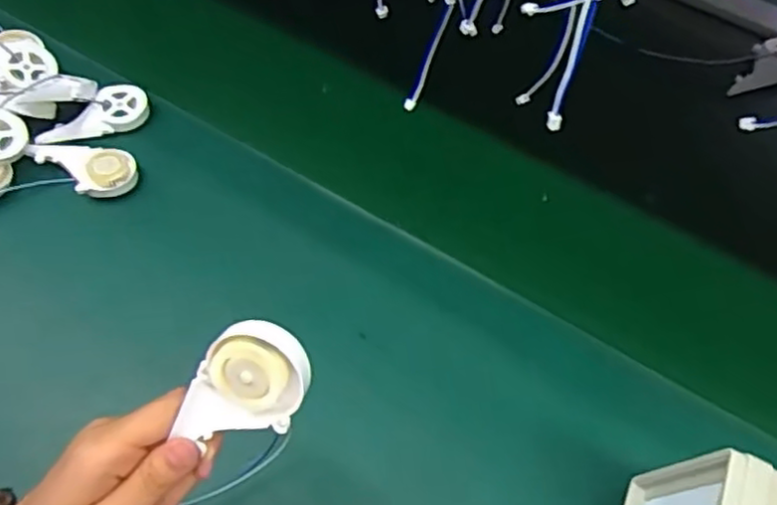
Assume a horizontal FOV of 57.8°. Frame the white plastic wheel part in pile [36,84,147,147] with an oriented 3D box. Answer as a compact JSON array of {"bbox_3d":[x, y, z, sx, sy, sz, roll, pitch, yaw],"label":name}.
[{"bbox_3d":[-0.253,-0.117,0.603,0.092,0.021,0.036,-16,62,-11],"label":"white plastic wheel part in pile"}]

